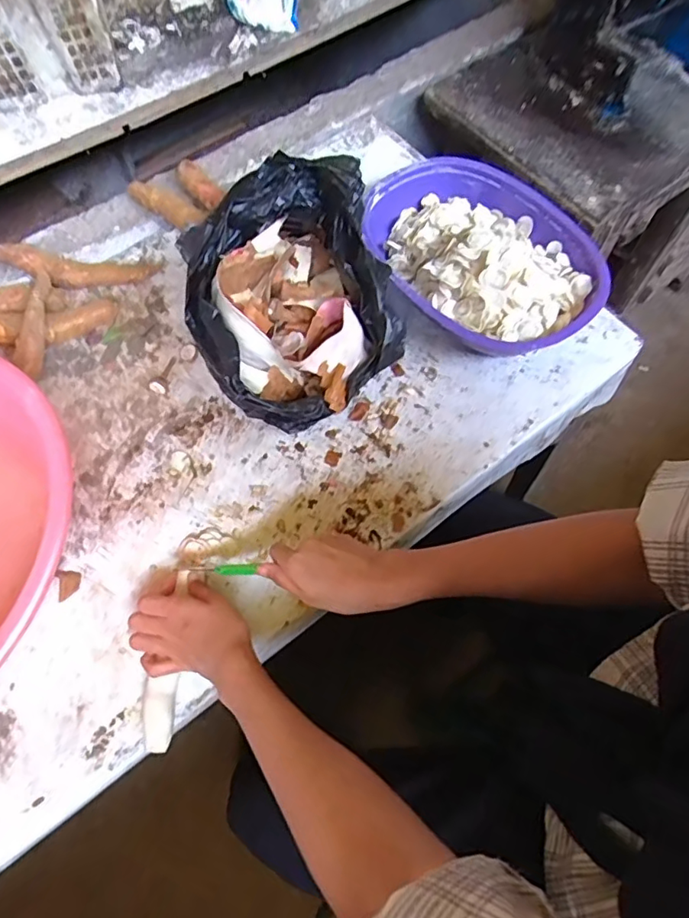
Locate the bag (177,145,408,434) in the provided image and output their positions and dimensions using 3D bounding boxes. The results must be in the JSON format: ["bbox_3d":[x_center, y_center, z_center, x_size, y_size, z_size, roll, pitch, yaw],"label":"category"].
[{"bbox_3d":[-0.067,-0.197,0.601,0.212,0.130,0.313,-15,66,-5],"label":"bag"}]

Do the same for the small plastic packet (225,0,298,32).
[{"bbox_3d":[-0.134,-0.724,0.850,0.125,0.071,0.047,13,67,7],"label":"small plastic packet"}]

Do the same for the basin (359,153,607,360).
[{"bbox_3d":[0.154,-0.238,0.635,0.297,0.091,0.218,38,72,17],"label":"basin"}]

